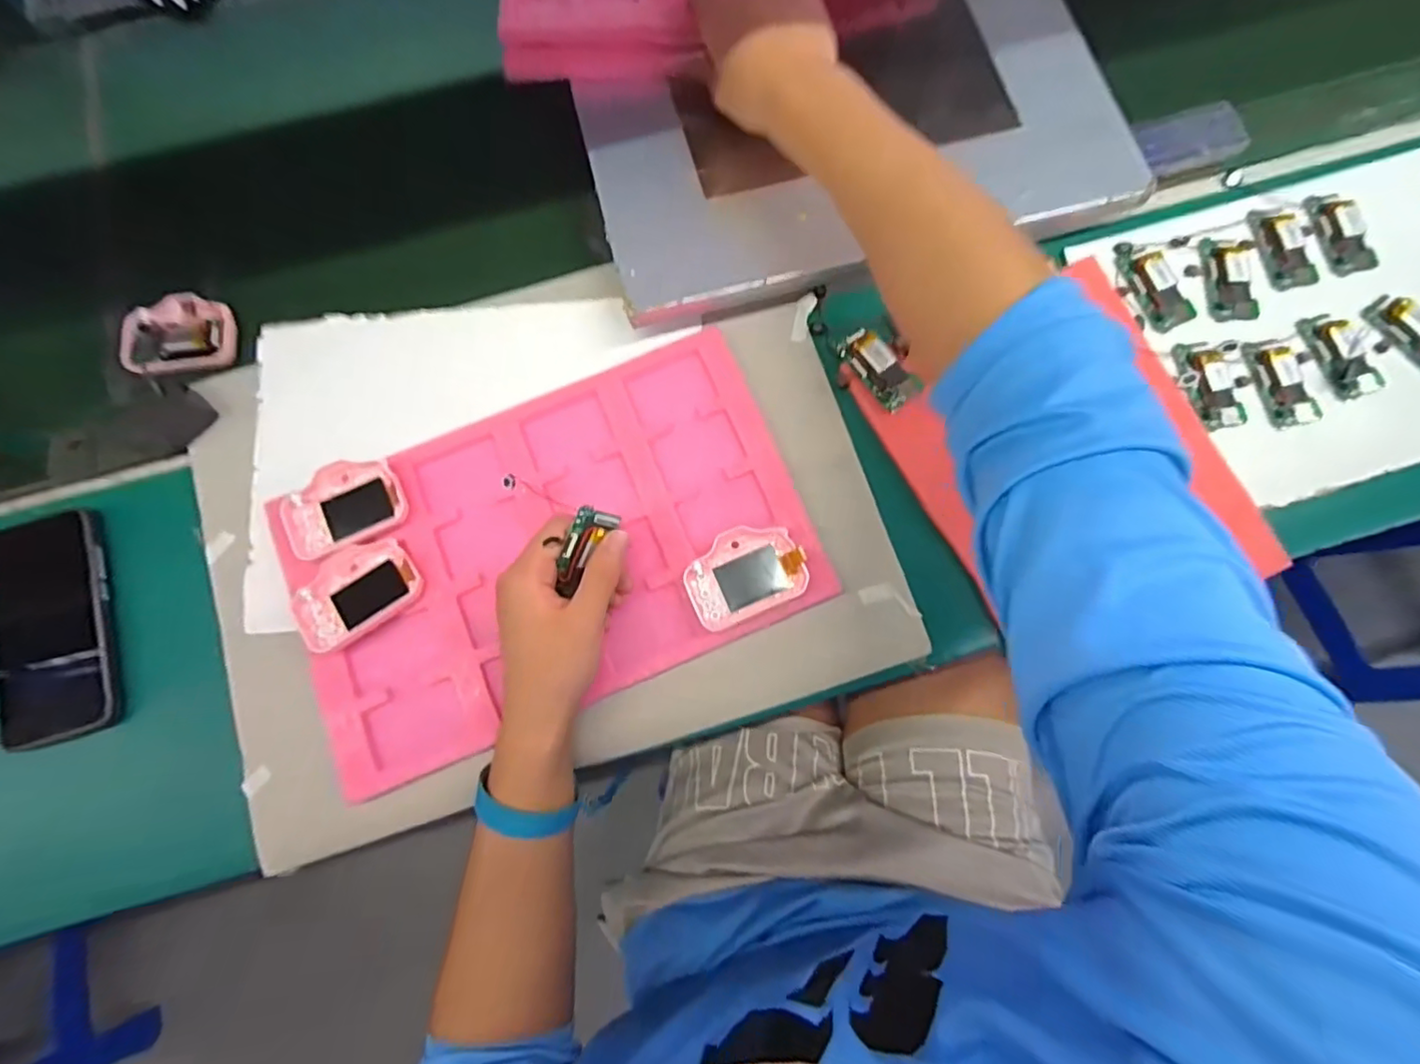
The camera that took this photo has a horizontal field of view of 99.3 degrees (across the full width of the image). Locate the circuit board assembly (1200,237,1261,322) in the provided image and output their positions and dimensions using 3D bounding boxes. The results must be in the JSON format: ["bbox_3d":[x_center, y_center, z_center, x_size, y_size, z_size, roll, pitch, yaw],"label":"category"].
[{"bbox_3d":[0.425,-0.207,0.491,0.043,0.004,0.071,-4,78,0],"label":"circuit board assembly"}]

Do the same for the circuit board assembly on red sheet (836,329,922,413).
[{"bbox_3d":[0.132,-0.128,0.470,0.032,0.017,0.068,-36,79,-6],"label":"circuit board assembly on red sheet"}]

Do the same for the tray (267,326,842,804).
[{"bbox_3d":[-0.115,0.009,0.444,0.369,0.017,0.226,-24,78,-4],"label":"tray"}]

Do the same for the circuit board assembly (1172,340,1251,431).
[{"bbox_3d":[0.398,-0.118,0.474,0.053,0.007,0.070,-3,78,1],"label":"circuit board assembly"}]

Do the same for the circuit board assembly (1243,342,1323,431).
[{"bbox_3d":[0.453,-0.119,0.475,0.048,0.006,0.070,-13,78,-1],"label":"circuit board assembly"}]

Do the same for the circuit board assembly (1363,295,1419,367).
[{"bbox_3d":[0.563,-0.160,0.482,0.037,0.006,0.071,-38,80,-7],"label":"circuit board assembly"}]

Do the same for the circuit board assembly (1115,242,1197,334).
[{"bbox_3d":[0.361,-0.203,0.490,0.044,0.004,0.079,-23,78,-4],"label":"circuit board assembly"}]

